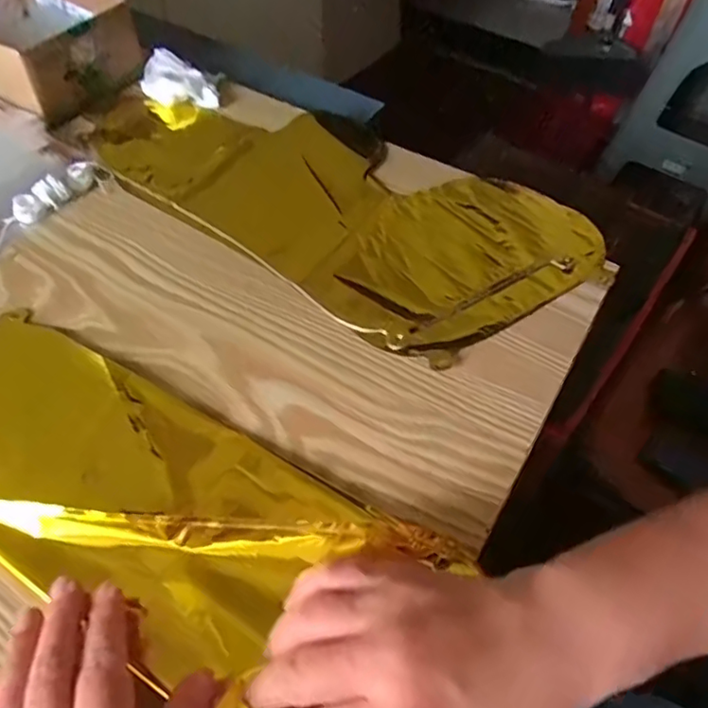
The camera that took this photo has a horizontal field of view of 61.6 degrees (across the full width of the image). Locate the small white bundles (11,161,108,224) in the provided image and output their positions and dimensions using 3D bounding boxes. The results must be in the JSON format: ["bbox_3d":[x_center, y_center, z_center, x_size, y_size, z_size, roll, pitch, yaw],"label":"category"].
[{"bbox_3d":[-0.236,-0.133,0.479,0.027,0.018,0.083,30,58,19],"label":"small white bundles"}]

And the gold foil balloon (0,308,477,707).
[{"bbox_3d":[-0.109,0.084,0.329,0.443,0.023,0.127,26,57,17],"label":"gold foil balloon"}]

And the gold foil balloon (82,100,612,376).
[{"bbox_3d":[-0.020,-0.136,0.492,0.405,0.009,0.198,31,59,19],"label":"gold foil balloon"}]

